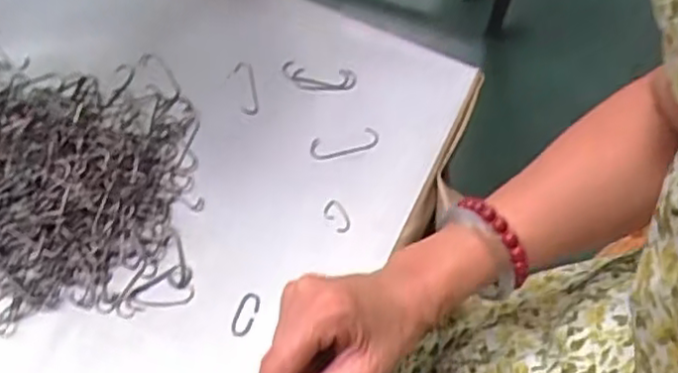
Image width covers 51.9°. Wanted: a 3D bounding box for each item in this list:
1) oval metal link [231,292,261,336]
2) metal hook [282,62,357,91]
[{"bbox_3d":[-0.061,0.082,0.450,0.015,0.005,0.029,16,68,7],"label":"oval metal link"},{"bbox_3d":[-0.015,-0.080,0.521,0.055,0.009,0.017,12,67,5],"label":"metal hook"}]

